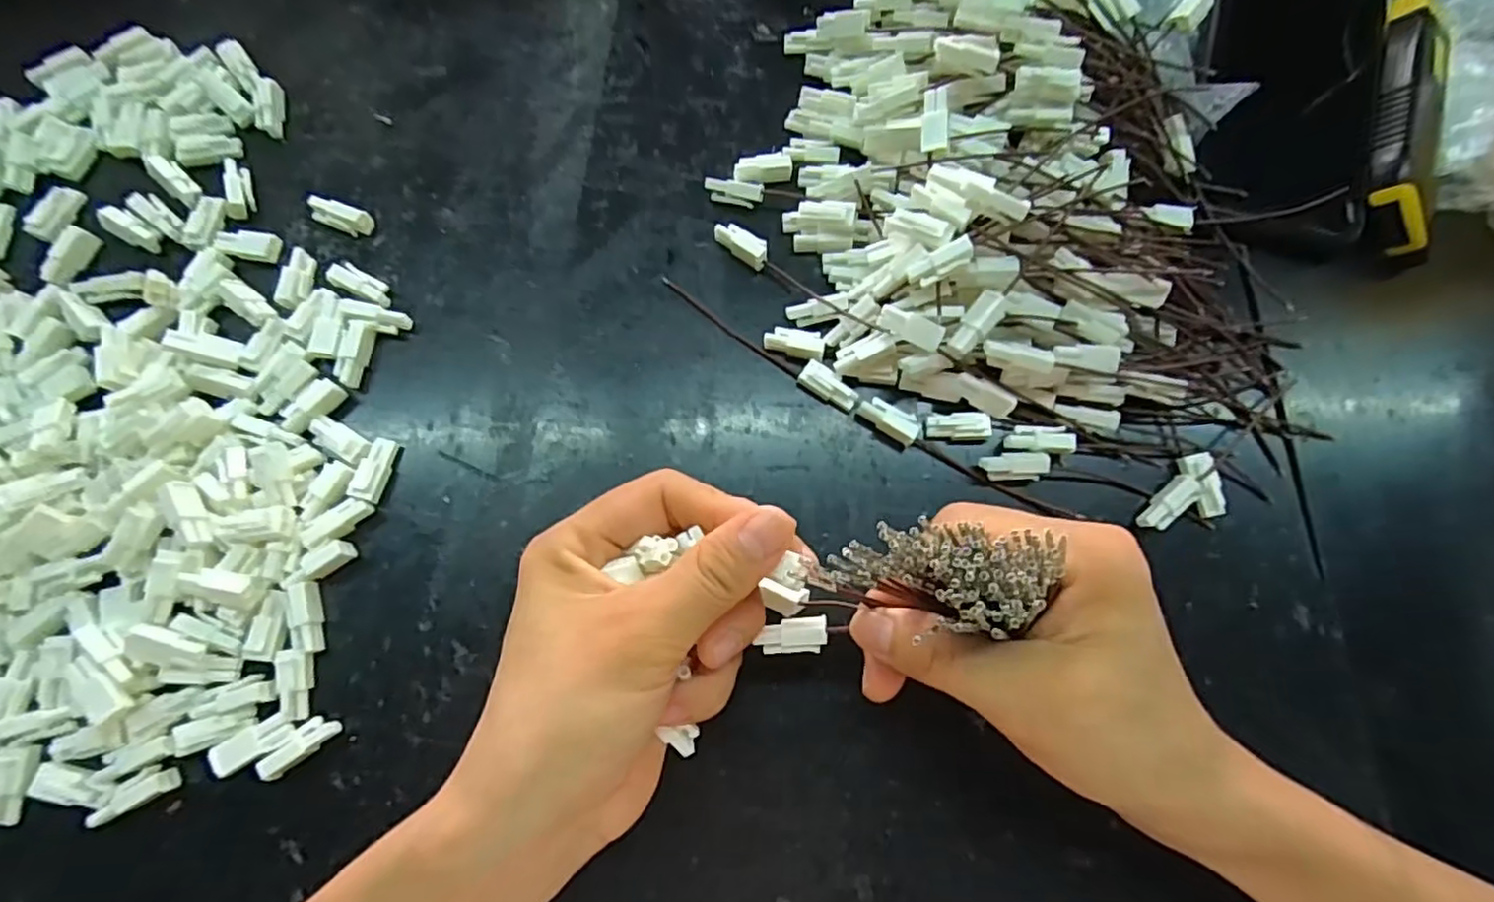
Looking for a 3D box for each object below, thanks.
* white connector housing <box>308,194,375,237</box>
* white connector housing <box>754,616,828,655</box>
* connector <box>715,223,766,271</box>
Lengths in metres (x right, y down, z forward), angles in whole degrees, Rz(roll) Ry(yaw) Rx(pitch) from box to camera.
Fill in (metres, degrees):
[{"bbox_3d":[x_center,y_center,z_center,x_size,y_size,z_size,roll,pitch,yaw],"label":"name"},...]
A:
[{"bbox_3d":[-0.176,-0.101,0.292,0.026,0.008,0.011,16,75,3],"label":"white connector housing"},{"bbox_3d":[0.015,0.061,0.223,0.021,0.007,0.011,-2,75,-2],"label":"white connector housing"},{"bbox_3d":[-0.002,-0.089,0.292,0.026,0.009,0.011,35,77,8],"label":"connector"}]

